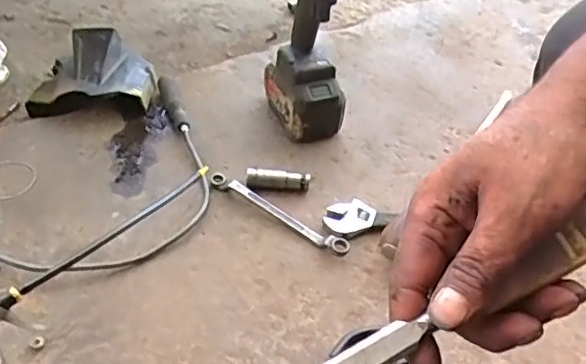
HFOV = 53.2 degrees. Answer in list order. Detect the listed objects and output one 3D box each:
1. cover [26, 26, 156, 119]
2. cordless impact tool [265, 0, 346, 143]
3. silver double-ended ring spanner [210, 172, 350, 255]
[{"bbox_3d":[-0.279,-0.153,0.816,0.167,0.064,0.118,4,47,-1],"label":"cover"},{"bbox_3d":[0.022,-0.172,0.724,0.070,0.270,0.130,-16,50,-19],"label":"cordless impact tool"},{"bbox_3d":[-0.020,0.032,0.681,0.194,0.016,0.019,29,51,22],"label":"silver double-ended ring spanner"}]

